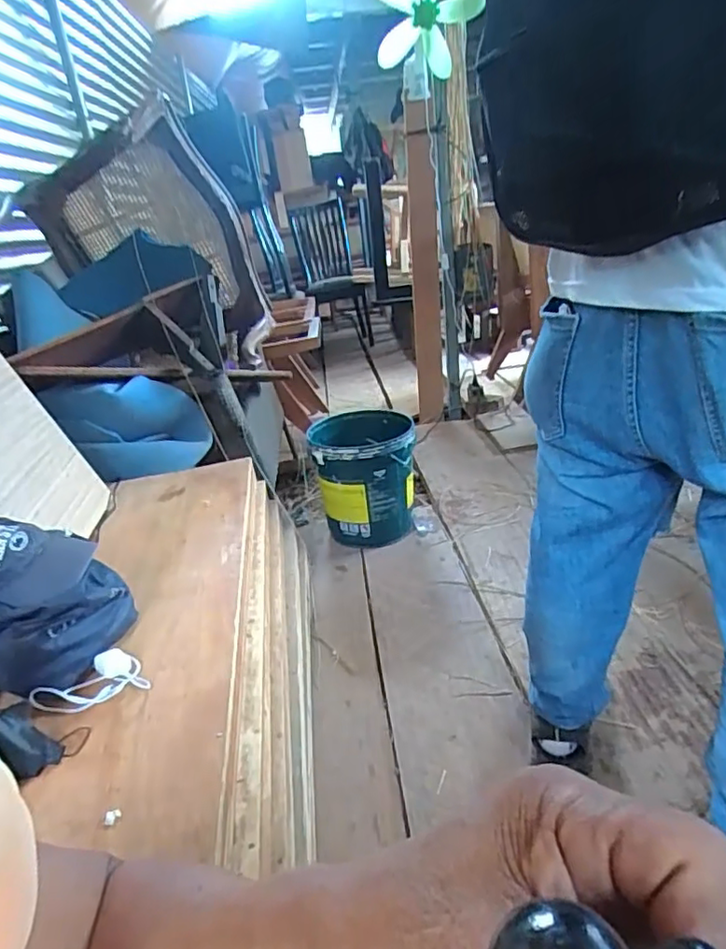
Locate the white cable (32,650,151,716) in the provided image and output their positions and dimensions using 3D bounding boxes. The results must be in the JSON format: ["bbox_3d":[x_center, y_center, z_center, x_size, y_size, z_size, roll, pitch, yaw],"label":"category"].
[{"bbox_3d":[-0.382,0.284,0.841,0.142,0.029,0.087,-15,25,-16],"label":"white cable"}]

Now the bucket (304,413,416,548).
[{"bbox_3d":[0.007,0.019,1.729,0.272,0.334,0.291,-6,24,3],"label":"bucket"}]

